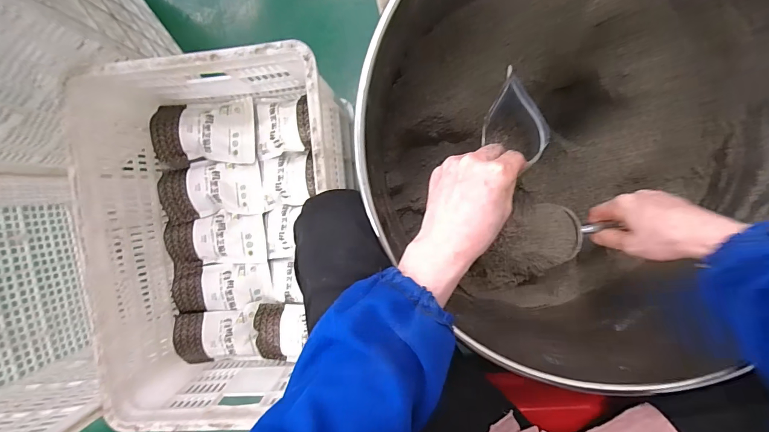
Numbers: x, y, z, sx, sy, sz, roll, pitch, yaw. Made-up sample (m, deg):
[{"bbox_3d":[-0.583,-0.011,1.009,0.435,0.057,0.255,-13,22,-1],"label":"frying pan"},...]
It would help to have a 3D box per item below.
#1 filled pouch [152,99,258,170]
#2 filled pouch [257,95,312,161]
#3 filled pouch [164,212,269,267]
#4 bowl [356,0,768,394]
[{"bbox_3d":[-0.381,-0.175,0.777,0.215,0.042,0.131,-1,94,6],"label":"filled pouch"},{"bbox_3d":[-0.208,-0.181,0.751,0.122,0.031,0.123,-1,94,6],"label":"filled pouch"},{"bbox_3d":[-0.359,0.052,0.788,0.205,0.033,0.108,-2,94,6],"label":"filled pouch"},{"bbox_3d":[0.241,-0.076,0.487,0.489,0.285,0.526,0,95,6],"label":"bowl"}]

